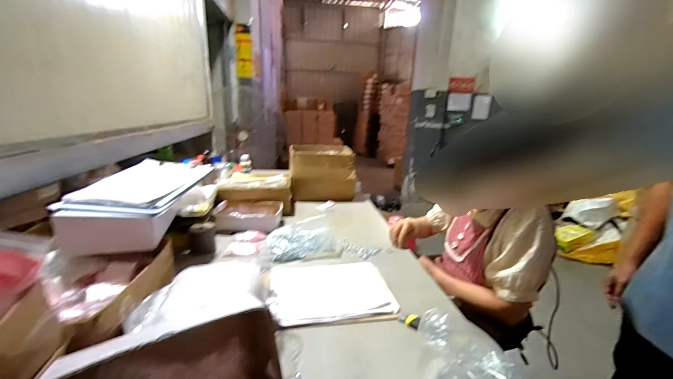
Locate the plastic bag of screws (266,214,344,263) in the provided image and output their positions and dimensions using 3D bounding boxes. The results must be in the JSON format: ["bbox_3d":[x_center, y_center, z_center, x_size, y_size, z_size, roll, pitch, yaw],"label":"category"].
[{"bbox_3d":[-0.105,0.157,0.998,0.243,0.058,0.175,-2,16,-12],"label":"plastic bag of screws"}]

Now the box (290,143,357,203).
[{"bbox_3d":[-0.079,-0.098,1.612,0.332,0.253,0.263,0,16,-5],"label":"box"}]

